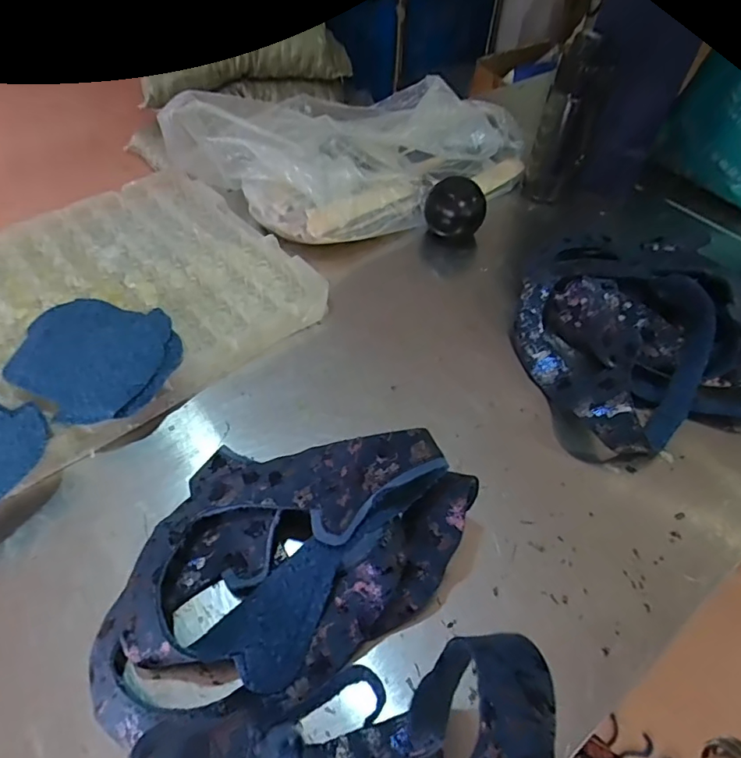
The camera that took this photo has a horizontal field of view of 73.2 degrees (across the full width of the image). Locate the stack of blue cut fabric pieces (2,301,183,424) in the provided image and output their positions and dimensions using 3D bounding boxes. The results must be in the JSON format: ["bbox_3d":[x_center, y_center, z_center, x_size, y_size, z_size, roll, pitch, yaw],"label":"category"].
[{"bbox_3d":[-0.280,-0.025,0.503,0.167,0.013,0.150,10,49,8],"label":"stack of blue cut fabric pieces"}]

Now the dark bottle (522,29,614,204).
[{"bbox_3d":[0.269,-0.346,0.689,0.068,0.207,0.058,11,52,6],"label":"dark bottle"}]

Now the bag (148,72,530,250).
[{"bbox_3d":[-0.009,-0.356,0.734,0.475,0.101,0.321,-34,60,-25],"label":"bag"}]

